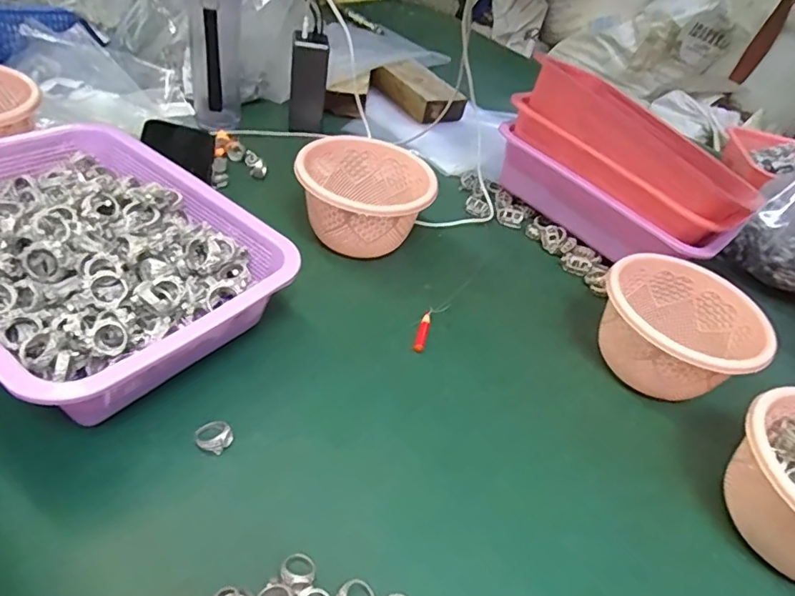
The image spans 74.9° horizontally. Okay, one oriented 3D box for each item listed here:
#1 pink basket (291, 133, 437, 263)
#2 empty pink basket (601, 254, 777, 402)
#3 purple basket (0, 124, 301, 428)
[{"bbox_3d":[-0.041,-0.109,0.578,0.143,0.082,0.138,1,42,-14],"label":"pink basket"},{"bbox_3d":[0.266,0.032,0.508,0.141,0.082,0.135,7,42,-7],"label":"empty pink basket"},{"bbox_3d":[-0.254,-0.034,0.438,0.304,0.094,0.231,36,47,18],"label":"purple basket"}]

